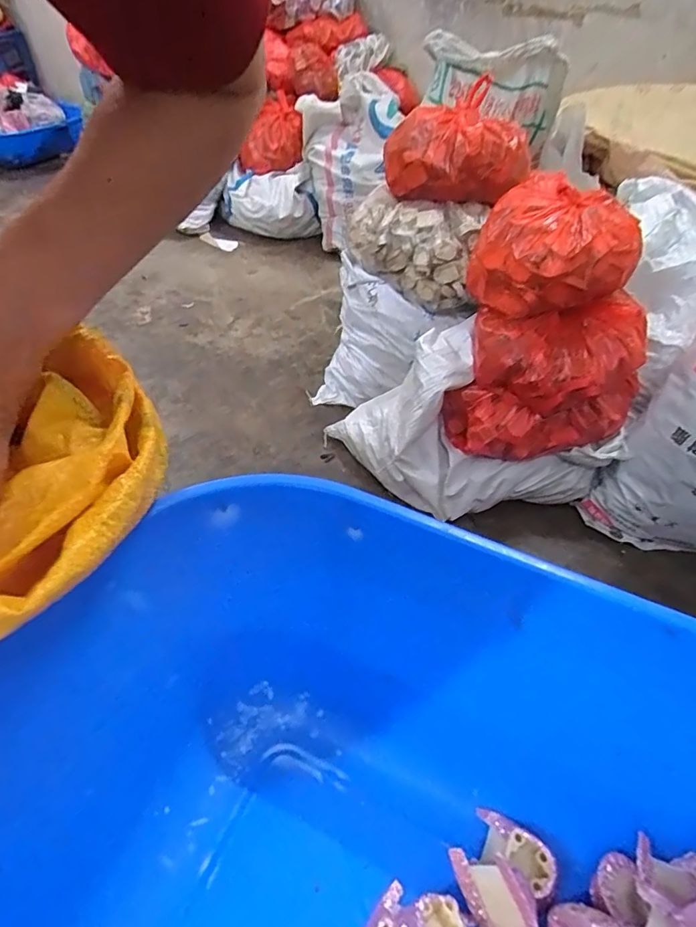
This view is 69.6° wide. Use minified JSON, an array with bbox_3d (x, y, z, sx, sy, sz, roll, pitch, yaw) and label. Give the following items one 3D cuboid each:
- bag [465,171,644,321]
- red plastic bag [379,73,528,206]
[{"bbox_3d":[0.379,-0.396,0.943,0.247,0.190,0.243,-9,47,-15],"label":"bag"},{"bbox_3d":[0.243,-0.667,1.063,0.291,0.186,0.188,29,49,21],"label":"red plastic bag"}]

